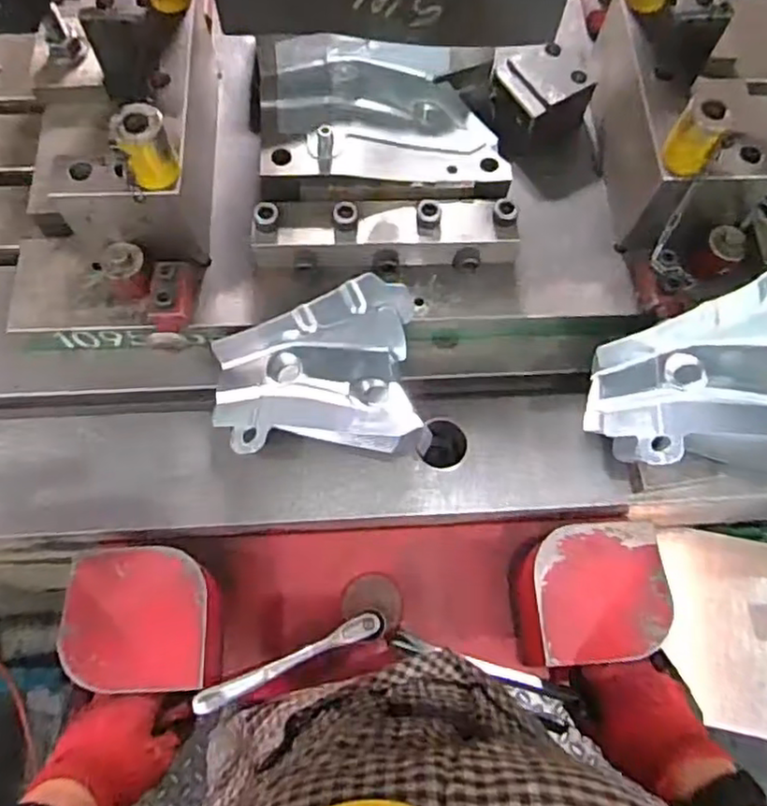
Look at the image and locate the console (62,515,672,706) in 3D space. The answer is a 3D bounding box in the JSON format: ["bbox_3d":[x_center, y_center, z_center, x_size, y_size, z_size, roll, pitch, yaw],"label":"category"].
[{"bbox_3d":[-0.008,0.180,0.590,0.497,0.128,0.135,-2,69,-1],"label":"console"}]

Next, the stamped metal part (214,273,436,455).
[{"bbox_3d":[-0.065,-0.020,0.614,0.197,0.093,0.151,-4,69,-3],"label":"stamped metal part"}]

